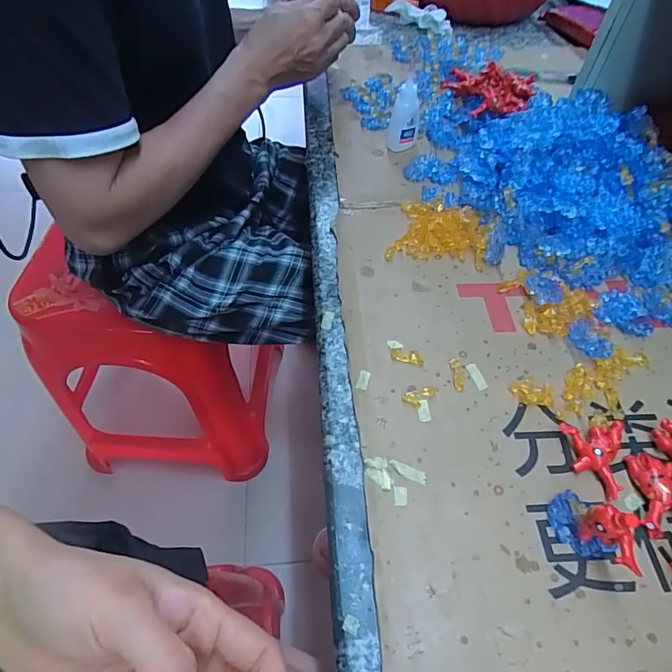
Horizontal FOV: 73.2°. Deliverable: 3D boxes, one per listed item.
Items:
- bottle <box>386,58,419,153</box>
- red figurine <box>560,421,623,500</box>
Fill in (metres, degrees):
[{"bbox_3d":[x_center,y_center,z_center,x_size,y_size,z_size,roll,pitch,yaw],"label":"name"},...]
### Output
[{"bbox_3d":[0.069,-0.225,0.450,0.026,0.077,0.019,-32,62,-22],"label":"bottle"},{"bbox_3d":[0.165,0.078,0.285,0.036,0.014,0.046,2,55,0],"label":"red figurine"}]

